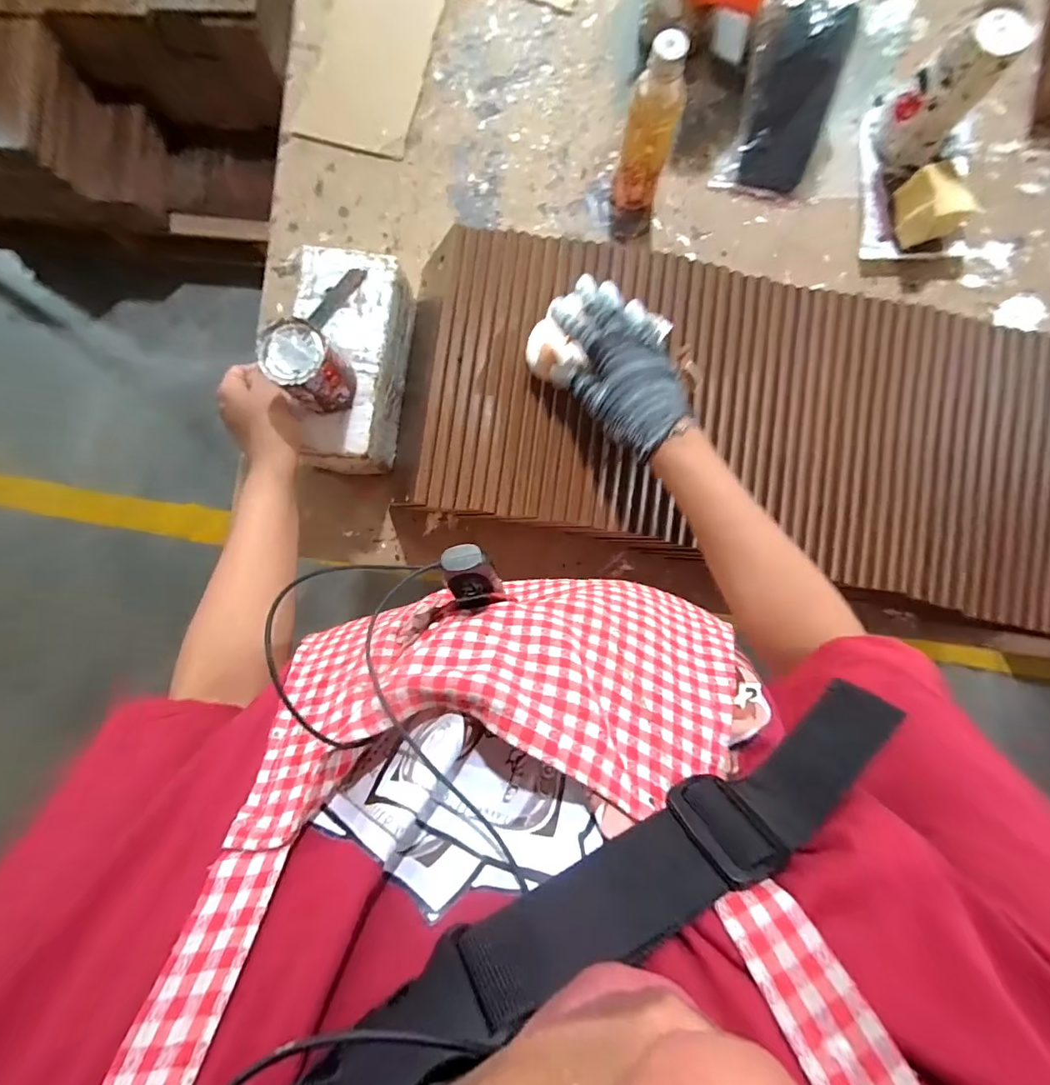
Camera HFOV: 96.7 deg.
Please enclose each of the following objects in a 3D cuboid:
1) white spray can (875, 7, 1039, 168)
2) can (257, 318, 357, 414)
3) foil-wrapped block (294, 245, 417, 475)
[{"bbox_3d":[0.469,-0.505,0.522,0.082,0.123,0.065,43,93,0],"label":"white spray can"},{"bbox_3d":[-0.210,-0.172,0.459,0.058,0.081,0.071,-40,91,3],"label":"can"},{"bbox_3d":[-0.192,-0.196,0.525,0.108,0.085,0.234,3,92,1],"label":"foil-wrapped block"}]

